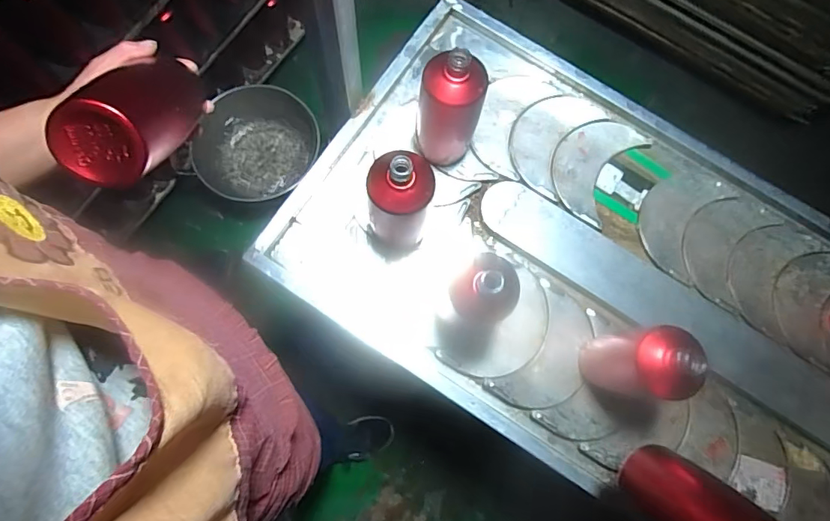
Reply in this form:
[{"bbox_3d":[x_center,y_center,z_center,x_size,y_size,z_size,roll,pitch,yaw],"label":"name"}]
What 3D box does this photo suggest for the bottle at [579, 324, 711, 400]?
[{"bbox_3d":[0.263,0.123,0.578,0.081,0.202,0.075,0,74,0],"label":"bottle"}]

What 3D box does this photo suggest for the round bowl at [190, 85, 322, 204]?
[{"bbox_3d":[-0.442,-0.322,1.340,0.276,0.111,0.337,42,78,11],"label":"round bowl"}]

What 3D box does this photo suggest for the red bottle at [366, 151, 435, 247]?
[{"bbox_3d":[-0.017,-0.069,0.603,0.074,0.198,0.060,3,74,1],"label":"red bottle"}]

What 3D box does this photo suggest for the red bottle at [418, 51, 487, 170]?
[{"bbox_3d":[0.046,-0.203,0.654,0.081,0.209,0.063,-2,74,0],"label":"red bottle"}]

